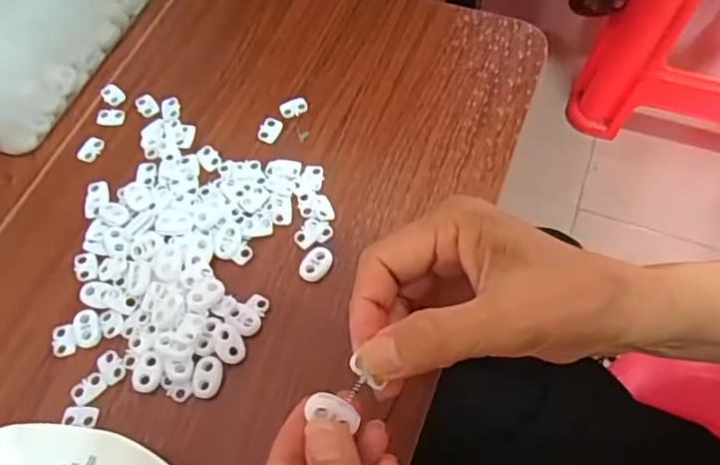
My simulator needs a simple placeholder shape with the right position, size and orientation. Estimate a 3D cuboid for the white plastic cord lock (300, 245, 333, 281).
[{"bbox_3d":[-0.026,0.019,0.367,0.016,0.005,0.022,28,67,14],"label":"white plastic cord lock"}]

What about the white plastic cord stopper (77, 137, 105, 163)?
[{"bbox_3d":[-0.184,-0.057,0.418,0.014,0.004,0.019,18,65,10],"label":"white plastic cord stopper"}]

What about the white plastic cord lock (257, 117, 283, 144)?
[{"bbox_3d":[-0.062,-0.070,0.418,0.014,0.004,0.018,21,66,11],"label":"white plastic cord lock"}]

